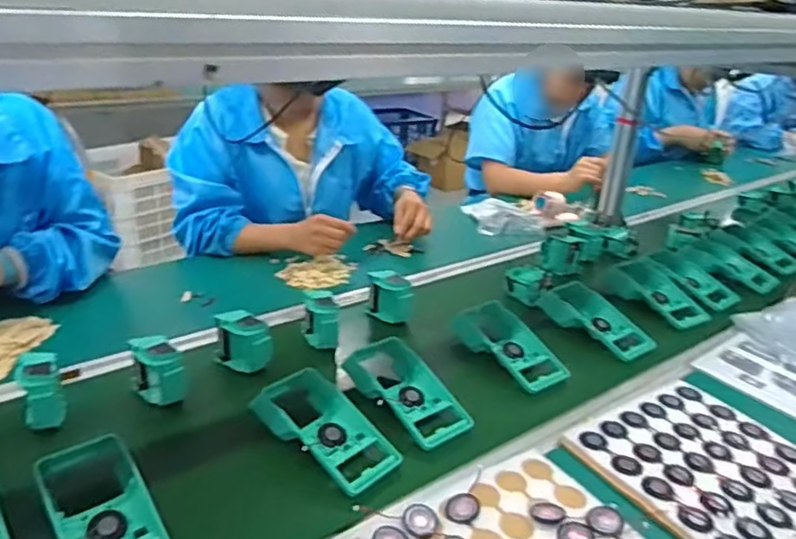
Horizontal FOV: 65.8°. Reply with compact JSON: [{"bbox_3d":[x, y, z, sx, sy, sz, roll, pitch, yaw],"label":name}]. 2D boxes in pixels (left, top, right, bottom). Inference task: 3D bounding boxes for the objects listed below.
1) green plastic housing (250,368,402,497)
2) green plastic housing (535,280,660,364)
[{"bbox_3d":[-0.083,0.185,0.718,0.179,0.044,0.094,23,29,35],"label":"green plastic housing"},{"bbox_3d":[0.327,0.080,1.019,0.087,0.046,0.199,-10,28,-32],"label":"green plastic housing"}]

